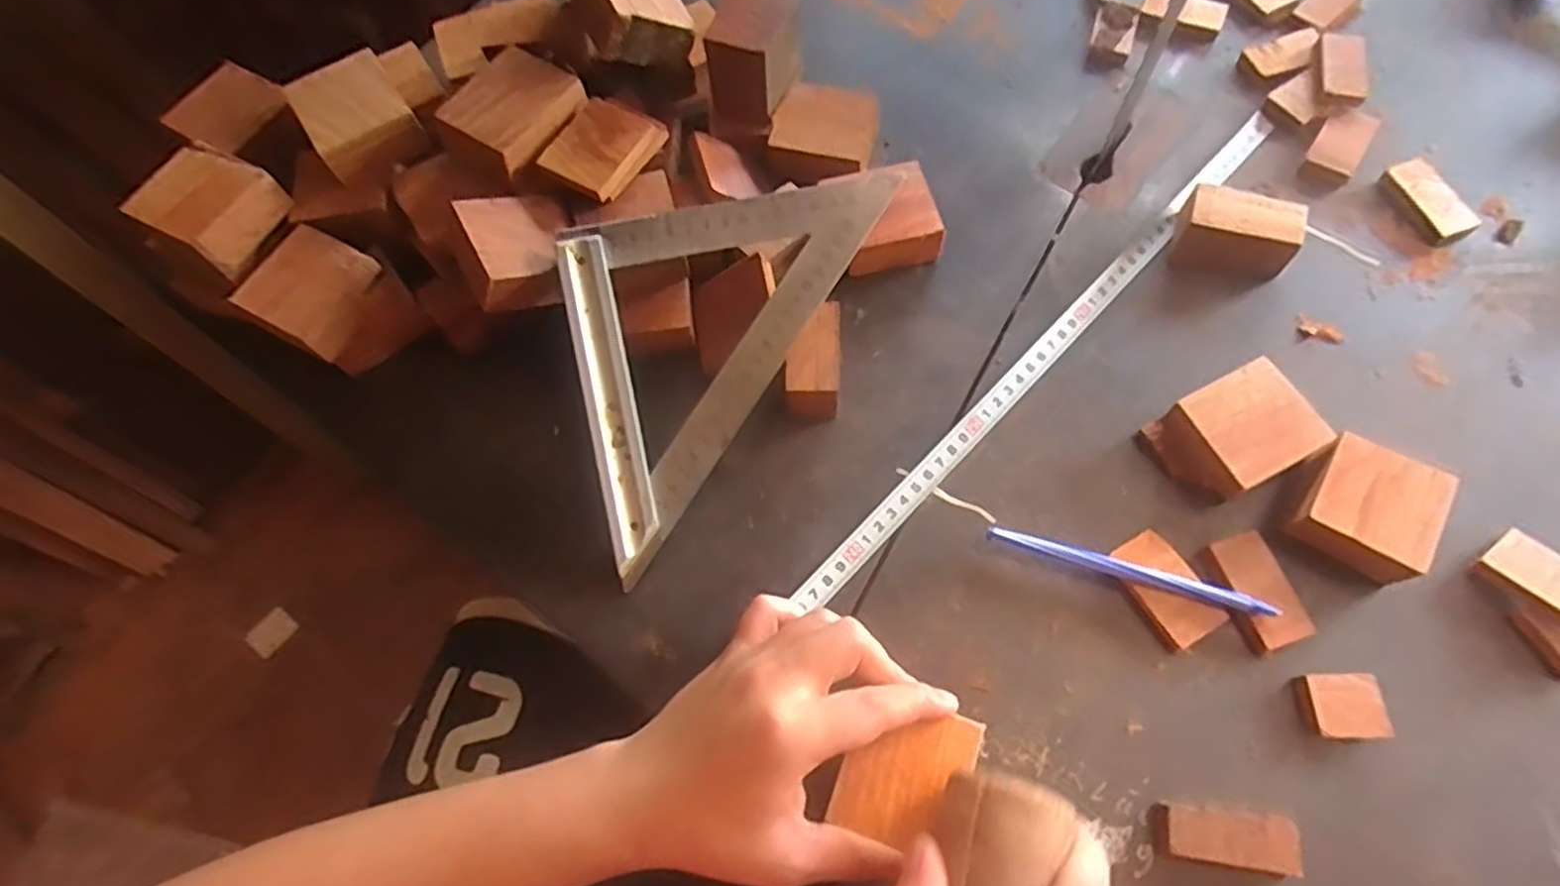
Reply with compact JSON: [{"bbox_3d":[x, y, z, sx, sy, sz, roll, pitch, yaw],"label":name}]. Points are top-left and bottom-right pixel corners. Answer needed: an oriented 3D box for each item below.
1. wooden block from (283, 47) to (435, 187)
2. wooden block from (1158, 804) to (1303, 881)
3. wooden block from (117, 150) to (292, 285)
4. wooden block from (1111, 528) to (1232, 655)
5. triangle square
[{"bbox_3d":[-0.240,-0.186,0.430,0.053,0.027,0.061,-32,70,-9],"label":"wooden block"},{"bbox_3d":[0.196,0.174,0.331,0.057,0.012,0.023,7,67,6],"label":"wooden block"},{"bbox_3d":[-0.315,-0.131,0.417,0.060,0.032,0.053,25,72,13],"label":"wooden block"},{"bbox_3d":[0.191,0.073,0.375,0.031,0.010,0.054,-29,68,-9],"label":"wooden block"},{"bbox_3d":[-0.057,-0.068,0.400,0.124,0.014,0.245,34,84,-4],"label":"triangle square"}]

